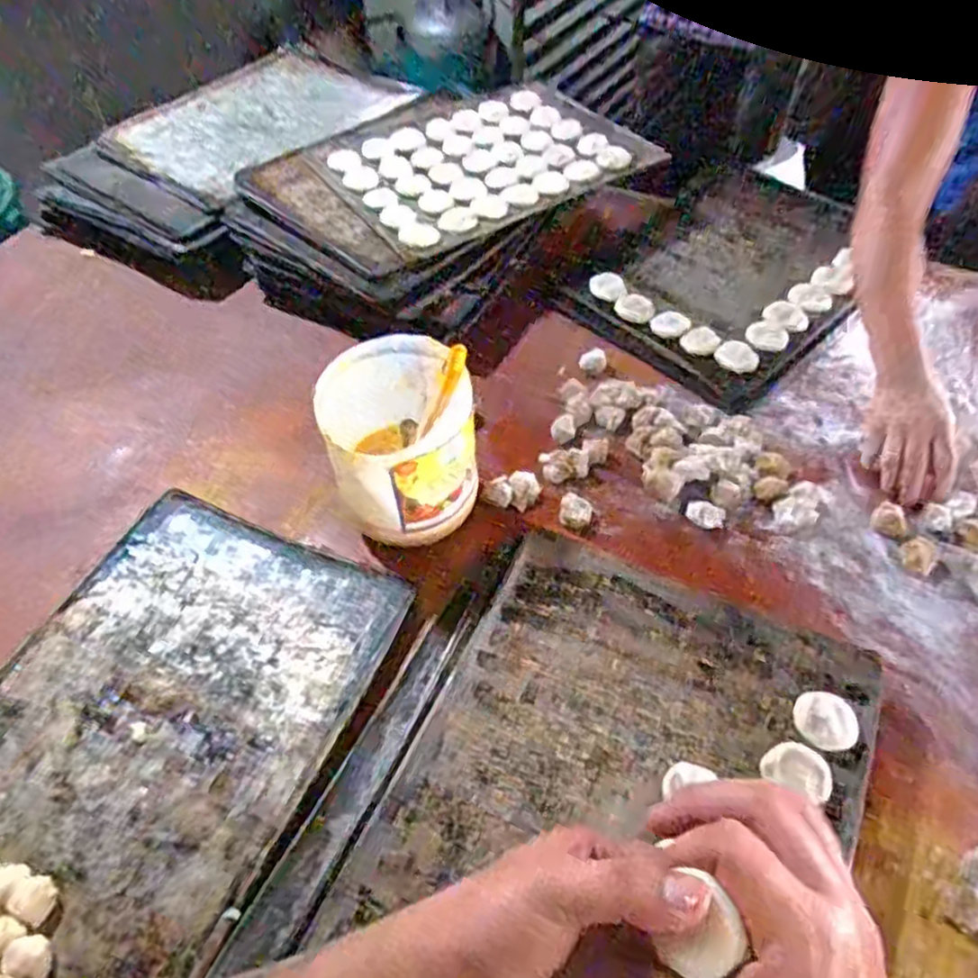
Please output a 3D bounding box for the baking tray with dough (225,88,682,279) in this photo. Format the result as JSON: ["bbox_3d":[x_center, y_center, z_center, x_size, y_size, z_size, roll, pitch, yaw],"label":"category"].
[{"bbox_3d":[-0.050,-0.477,1.068,0.535,0.032,0.335,-28,53,-16],"label":"baking tray with dough"}]

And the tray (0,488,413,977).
[{"bbox_3d":[-0.311,0.215,0.648,0.328,0.029,0.437,17,55,19],"label":"tray"}]

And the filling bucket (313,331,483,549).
[{"bbox_3d":[-0.086,-0.045,0.732,0.140,0.175,0.144,-3,51,4],"label":"filling bucket"}]

